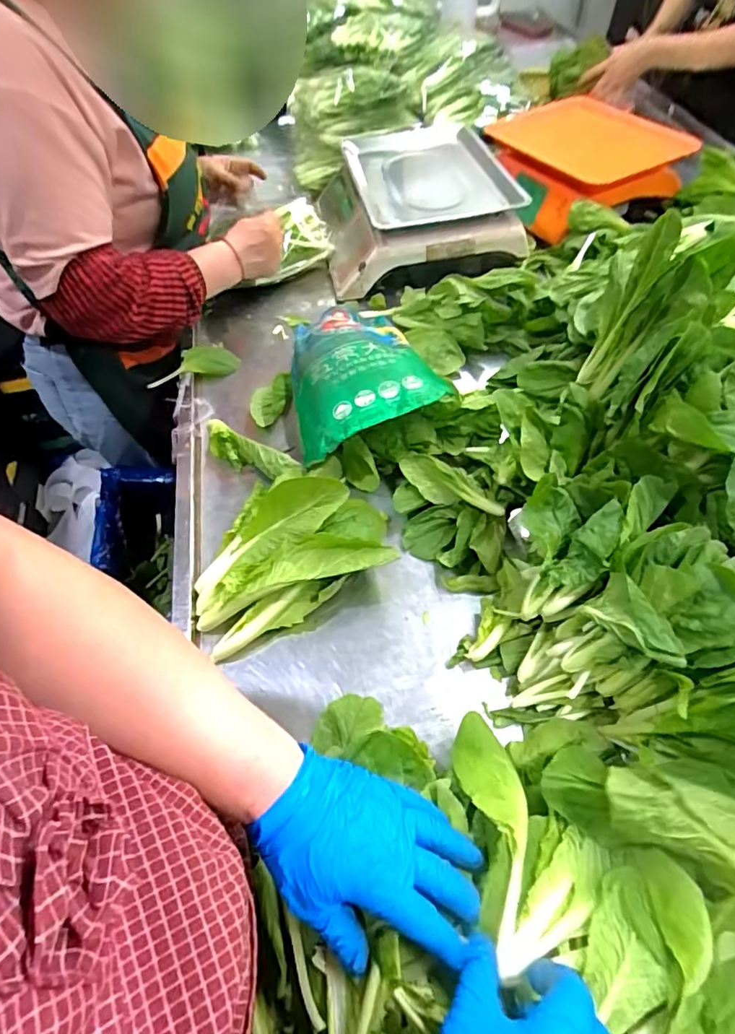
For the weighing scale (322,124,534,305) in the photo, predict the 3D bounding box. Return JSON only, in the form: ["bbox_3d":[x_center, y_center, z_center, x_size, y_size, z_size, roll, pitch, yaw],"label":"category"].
[{"bbox_3d":[0.073,-0.513,0.875,0.299,0.113,0.324,-9,55,-3],"label":"weighing scale"}]

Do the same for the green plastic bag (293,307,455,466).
[{"bbox_3d":[-0.015,-0.199,0.690,0.177,0.077,0.278,-13,55,-5],"label":"green plastic bag"}]

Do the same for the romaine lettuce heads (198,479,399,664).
[{"bbox_3d":[-0.082,0.035,0.562,0.210,0.074,0.131,-22,57,-12],"label":"romaine lettuce heads"}]

